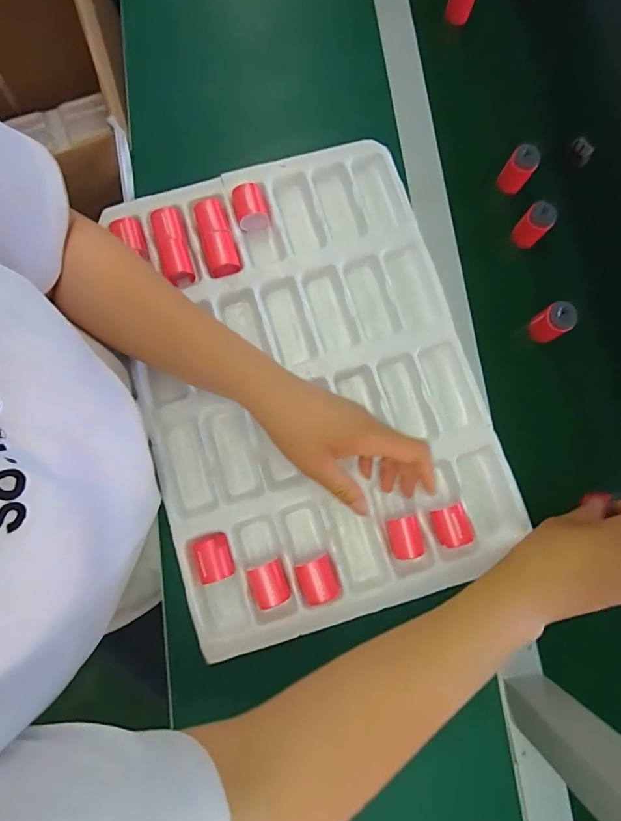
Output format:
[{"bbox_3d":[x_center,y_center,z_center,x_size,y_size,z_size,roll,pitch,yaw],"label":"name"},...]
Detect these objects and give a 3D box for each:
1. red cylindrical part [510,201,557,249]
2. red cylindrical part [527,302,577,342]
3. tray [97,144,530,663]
[{"bbox_3d":[0.239,-0.197,0.455,0.029,0.044,0.024,43,82,6],"label":"red cylindrical part"},{"bbox_3d":[0.250,-0.091,0.436,0.027,0.051,0.030,-31,82,-6],"label":"red cylindrical part"},{"bbox_3d":[-0.006,-0.031,0.419,0.311,0.034,0.445,-17,81,-4],"label":"tray"}]

